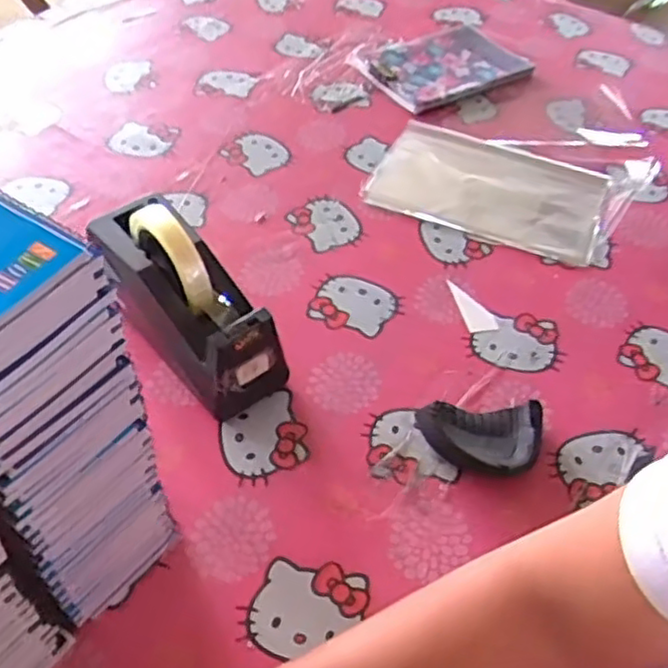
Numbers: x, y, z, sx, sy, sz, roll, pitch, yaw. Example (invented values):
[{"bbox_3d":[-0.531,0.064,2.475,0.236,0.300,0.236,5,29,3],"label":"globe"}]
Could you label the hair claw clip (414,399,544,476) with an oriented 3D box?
[{"bbox_3d":[0.123,0.085,0.580,0.101,0.025,0.068,5,49,0],"label":"hair claw clip"}]

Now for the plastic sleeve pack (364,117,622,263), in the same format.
[{"bbox_3d":[0.185,-0.175,0.815,0.262,0.006,0.172,19,51,12],"label":"plastic sleeve pack"}]

